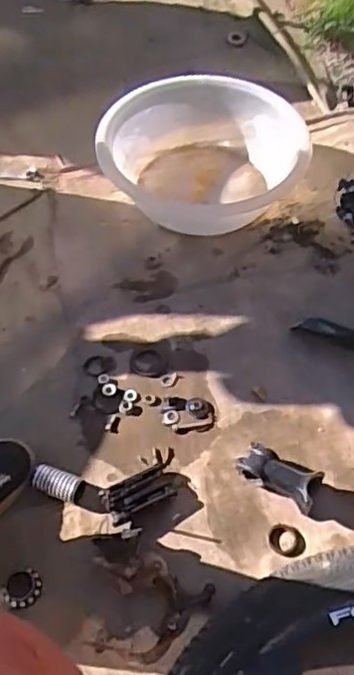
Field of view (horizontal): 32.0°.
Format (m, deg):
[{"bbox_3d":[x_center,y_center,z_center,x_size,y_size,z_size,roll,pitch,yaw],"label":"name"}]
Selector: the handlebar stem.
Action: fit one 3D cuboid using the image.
[{"bbox_3d":[0.125,0.168,0.757,0.100,0.038,0.048,26,60,19],"label":"handlebar stem"}]

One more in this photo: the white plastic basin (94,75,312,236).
[{"bbox_3d":[0.052,-0.315,1.060,0.316,0.137,0.311,-1,55,1],"label":"white plastic basin"}]

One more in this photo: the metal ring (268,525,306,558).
[{"bbox_3d":[0.131,0.241,0.733,0.042,0.005,0.037,28,61,20],"label":"metal ring"}]

